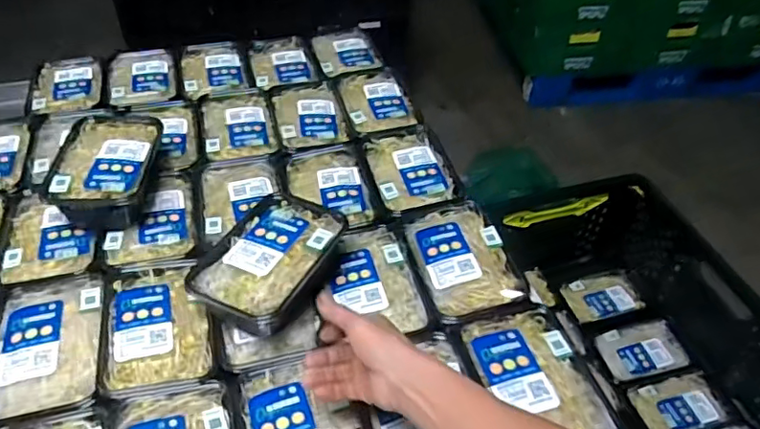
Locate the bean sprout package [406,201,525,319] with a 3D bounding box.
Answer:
[{"bbox_3d":[0.102,0.052,0.746,0.112,0.033,0.179,-12,46,-13],"label":"bean sprout package"}]

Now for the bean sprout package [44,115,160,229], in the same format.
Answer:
[{"bbox_3d":[-0.365,-0.059,0.806,0.127,0.073,0.177,-3,45,-5],"label":"bean sprout package"}]

